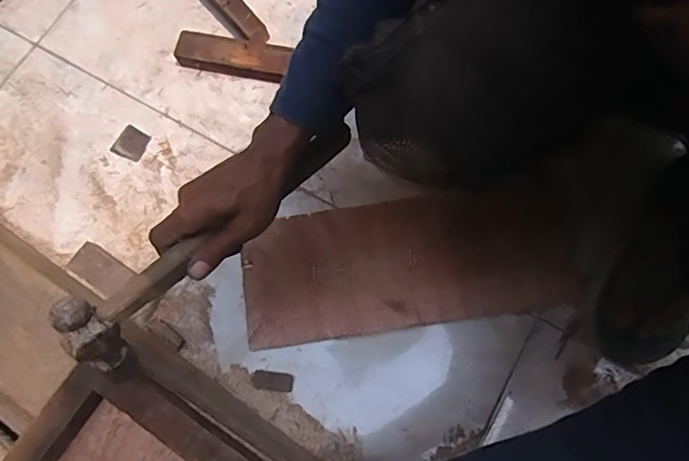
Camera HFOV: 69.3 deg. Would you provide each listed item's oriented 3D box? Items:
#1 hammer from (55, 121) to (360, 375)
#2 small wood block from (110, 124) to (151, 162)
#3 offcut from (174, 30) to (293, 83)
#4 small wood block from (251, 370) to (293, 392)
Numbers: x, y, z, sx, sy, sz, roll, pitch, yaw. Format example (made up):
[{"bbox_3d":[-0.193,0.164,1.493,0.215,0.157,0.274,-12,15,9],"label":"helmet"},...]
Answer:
[{"bbox_3d":[-0.100,-0.004,0.440,0.036,0.064,0.311,41,60,12],"label":"hammer"},{"bbox_3d":[-0.291,-0.119,0.676,0.041,0.015,0.043,24,77,8],"label":"small wood block"},{"bbox_3d":[-0.156,-0.240,0.694,0.152,0.034,0.044,12,75,5],"label":"offcut"},{"bbox_3d":[-0.086,0.178,0.589,0.048,0.010,0.020,4,75,3],"label":"small wood block"}]

